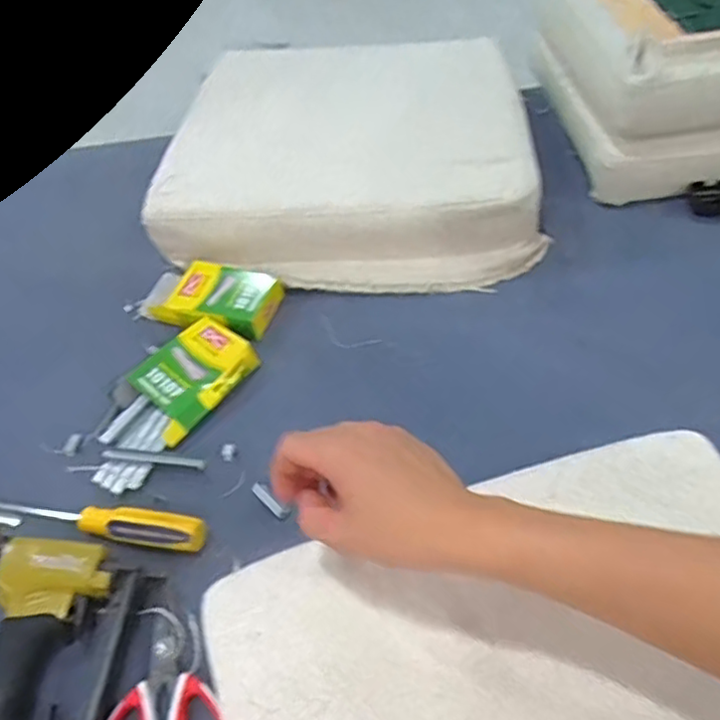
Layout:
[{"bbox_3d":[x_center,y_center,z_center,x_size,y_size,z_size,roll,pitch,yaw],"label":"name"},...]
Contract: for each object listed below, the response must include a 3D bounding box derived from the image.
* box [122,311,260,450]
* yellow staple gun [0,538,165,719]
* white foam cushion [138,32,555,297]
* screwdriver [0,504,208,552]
[{"bbox_3d":[-0.178,0.018,0.692,0.095,0.035,0.126,30,59,28],"label":"box"},{"bbox_3d":[-0.234,0.256,0.489,0.127,0.040,0.255,-5,49,2],"label":"yellow staple gun"},{"bbox_3d":[-0.016,-0.290,0.890,0.468,0.095,0.465,-2,49,5],"label":"white foam cushion"},{"bbox_3d":[-0.277,0.142,0.599,0.285,0.024,0.029,5,50,10],"label":"screwdriver"}]

